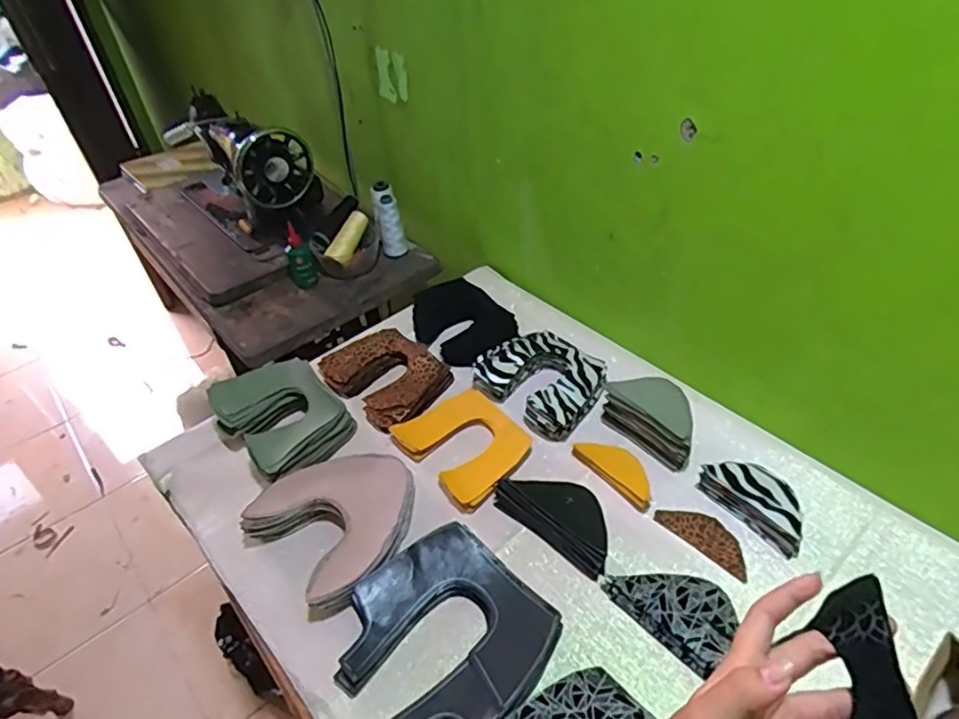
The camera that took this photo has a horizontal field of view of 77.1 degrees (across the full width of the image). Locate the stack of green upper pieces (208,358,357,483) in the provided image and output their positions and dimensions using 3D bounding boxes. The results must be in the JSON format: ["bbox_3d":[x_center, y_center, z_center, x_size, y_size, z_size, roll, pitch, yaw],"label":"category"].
[{"bbox_3d":[-0.253,0.078,0.790,0.135,0.073,0.168,-35,51,-29],"label":"stack of green upper pieces"}]

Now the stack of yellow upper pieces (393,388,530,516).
[{"bbox_3d":[-0.019,0.102,0.753,0.130,0.025,0.151,-33,50,-27],"label":"stack of yellow upper pieces"}]

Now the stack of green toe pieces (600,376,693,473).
[{"bbox_3d":[0.212,0.065,0.735,0.055,0.066,0.126,-32,49,-26],"label":"stack of green toe pieces"}]

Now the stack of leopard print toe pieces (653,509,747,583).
[{"bbox_3d":[0.246,0.191,0.655,0.103,0.006,0.047,31,53,32],"label":"stack of leopard print toe pieces"}]

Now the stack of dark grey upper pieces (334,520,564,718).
[{"bbox_3d":[-0.035,0.267,0.578,0.186,0.038,0.186,32,54,33],"label":"stack of dark grey upper pieces"}]

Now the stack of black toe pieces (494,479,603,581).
[{"bbox_3d":[0.091,0.169,0.668,0.146,0.028,0.076,30,53,32],"label":"stack of black toe pieces"}]

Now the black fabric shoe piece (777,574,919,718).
[{"bbox_3d":[0.208,0.188,0.323,0.048,0.032,0.132,-16,59,40],"label":"black fabric shoe piece"}]

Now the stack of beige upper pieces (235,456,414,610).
[{"bbox_3d":[-0.151,0.178,0.681,0.169,0.058,0.175,32,54,33],"label":"stack of beige upper pieces"}]

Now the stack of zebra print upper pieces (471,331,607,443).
[{"bbox_3d":[0.082,0.023,0.810,0.162,0.046,0.133,30,53,32],"label":"stack of zebra print upper pieces"}]

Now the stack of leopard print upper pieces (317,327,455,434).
[{"bbox_3d":[-0.131,0.019,0.855,0.135,0.032,0.172,-35,51,-29],"label":"stack of leopard print upper pieces"}]

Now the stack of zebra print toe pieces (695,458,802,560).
[{"bbox_3d":[0.302,0.149,0.655,0.050,0.042,0.120,-32,49,-26],"label":"stack of zebra print toe pieces"}]

